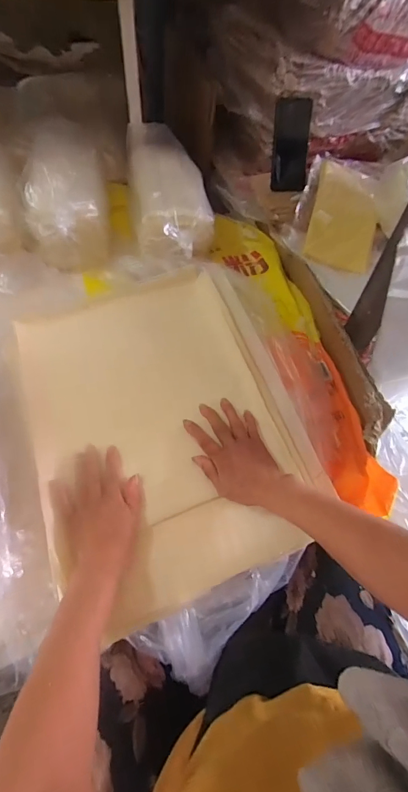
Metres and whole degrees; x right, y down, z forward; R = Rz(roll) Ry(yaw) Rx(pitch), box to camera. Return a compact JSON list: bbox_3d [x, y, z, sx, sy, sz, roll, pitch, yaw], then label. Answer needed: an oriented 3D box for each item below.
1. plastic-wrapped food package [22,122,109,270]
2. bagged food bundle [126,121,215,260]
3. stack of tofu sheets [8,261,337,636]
[{"bbox_3d":[-0.261,-0.406,0.744,0.143,0.127,0.311,-2,58,-5],"label":"plastic-wrapped food package"},{"bbox_3d":[-0.080,-0.405,0.755,0.141,0.100,0.320,-11,59,-10],"label":"bagged food bundle"},{"bbox_3d":[-0.056,0.026,0.567,0.378,0.063,0.494,-16,60,-13],"label":"stack of tofu sheets"}]

